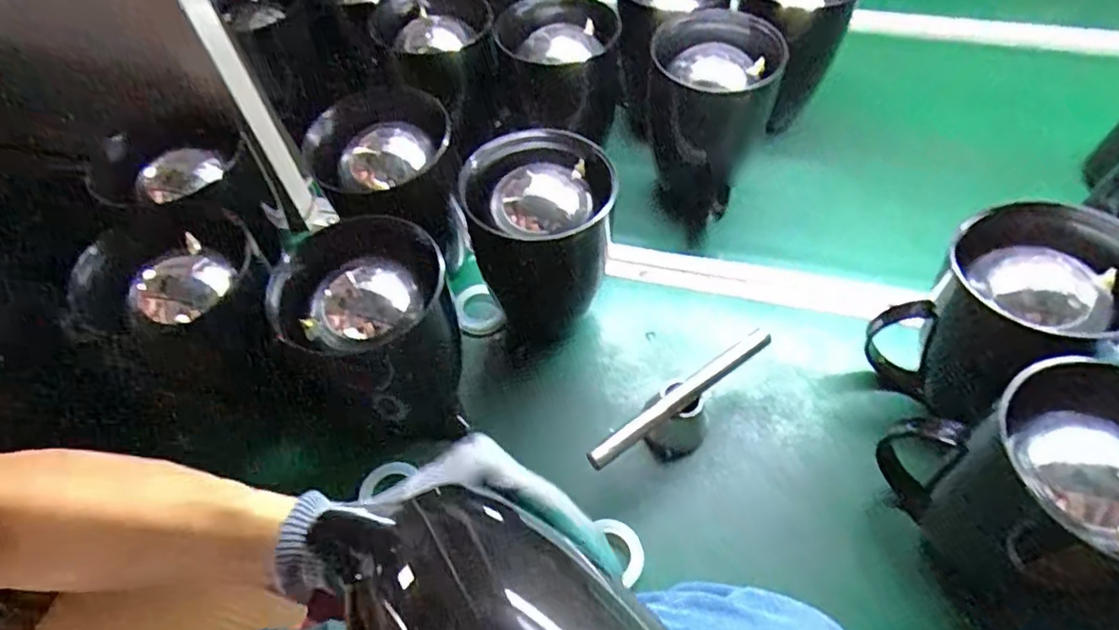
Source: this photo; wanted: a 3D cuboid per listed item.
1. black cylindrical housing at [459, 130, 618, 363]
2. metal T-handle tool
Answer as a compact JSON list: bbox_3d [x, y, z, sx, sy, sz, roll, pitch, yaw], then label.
[{"bbox_3d":[-0.014,-0.057,0.565,0.123,0.183,0.111,-9,55,-4],"label":"black cylindrical housing"},{"bbox_3d":[0.111,0.087,0.533,0.196,0.071,0.038,-30,59,-17],"label":"metal T-handle tool"}]

